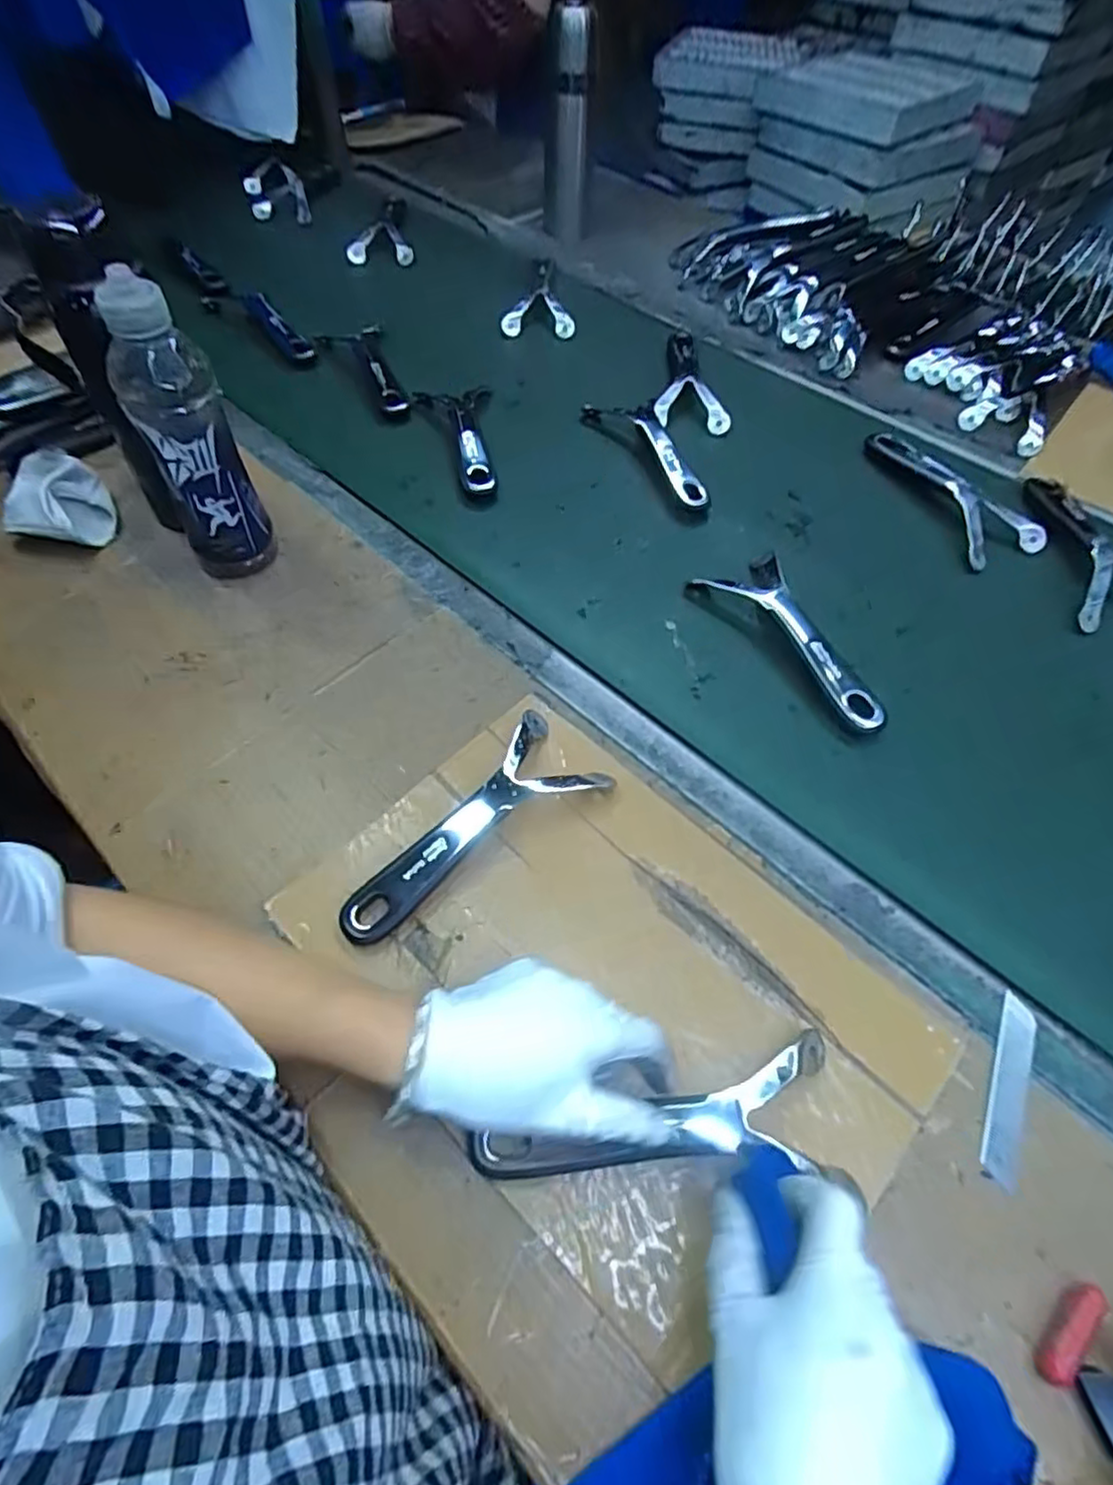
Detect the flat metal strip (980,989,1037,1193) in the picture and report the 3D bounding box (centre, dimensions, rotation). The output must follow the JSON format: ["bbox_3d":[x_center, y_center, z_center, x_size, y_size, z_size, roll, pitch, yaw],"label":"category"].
[{"bbox_3d":[0.256,0.194,0.384,0.019,0.004,0.103,29,61,8],"label":"flat metal strip"}]

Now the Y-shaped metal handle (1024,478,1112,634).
[{"bbox_3d":[0.495,-0.178,0.619,0.084,0.013,0.201,7,56,1],"label":"Y-shaped metal handle"}]

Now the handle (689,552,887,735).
[{"bbox_3d":[0.205,-0.089,0.552,0.073,0.018,0.191,-27,62,-19],"label":"handle"}]

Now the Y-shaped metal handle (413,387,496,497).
[{"bbox_3d":[-0.099,-0.321,0.696,0.079,0.034,0.190,-8,57,-9],"label":"Y-shaped metal handle"}]

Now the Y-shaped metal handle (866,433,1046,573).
[{"bbox_3d":[0.380,-0.247,0.665,0.078,0.019,0.197,-17,59,-14],"label":"Y-shaped metal handle"}]

